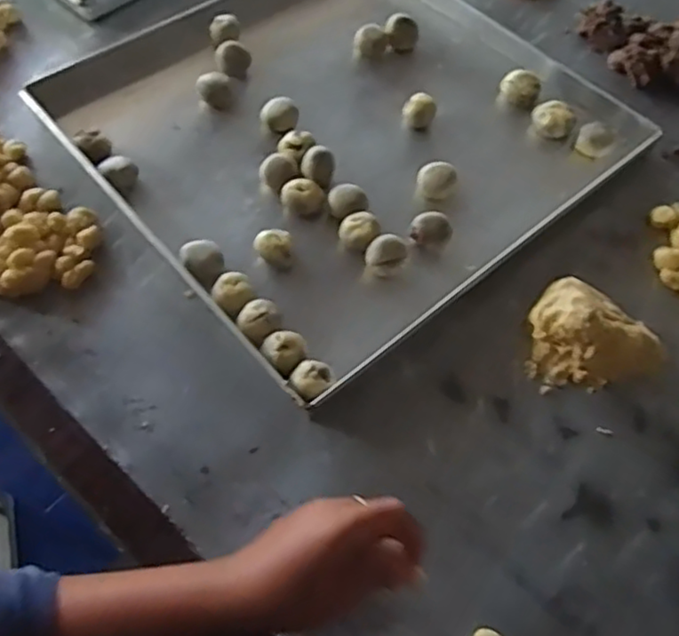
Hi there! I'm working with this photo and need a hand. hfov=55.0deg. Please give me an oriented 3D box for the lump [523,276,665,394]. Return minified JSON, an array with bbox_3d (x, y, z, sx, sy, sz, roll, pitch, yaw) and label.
[{"bbox_3d":[0.222,0.011,0.593,0.113,0.039,0.105,-15,62,-9],"label":"lump"}]

